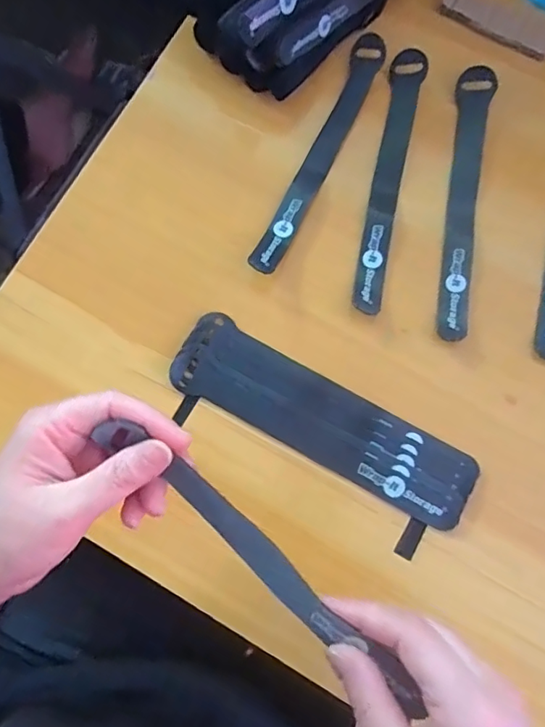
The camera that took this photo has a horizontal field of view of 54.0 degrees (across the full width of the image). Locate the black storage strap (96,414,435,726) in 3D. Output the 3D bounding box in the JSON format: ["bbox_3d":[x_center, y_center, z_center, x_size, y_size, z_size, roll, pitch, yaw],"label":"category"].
[{"bbox_3d":[-0.005,0.090,0.248,0.187,0.012,0.017,41,79,5],"label":"black storage strap"}]

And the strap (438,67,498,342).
[{"bbox_3d":[0.133,-0.113,0.366,0.024,0.011,0.201,9,76,2],"label":"strap"}]

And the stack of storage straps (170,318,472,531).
[{"bbox_3d":[0.032,0.035,0.341,0.198,0.007,0.052,28,77,7],"label":"stack of storage straps"}]

